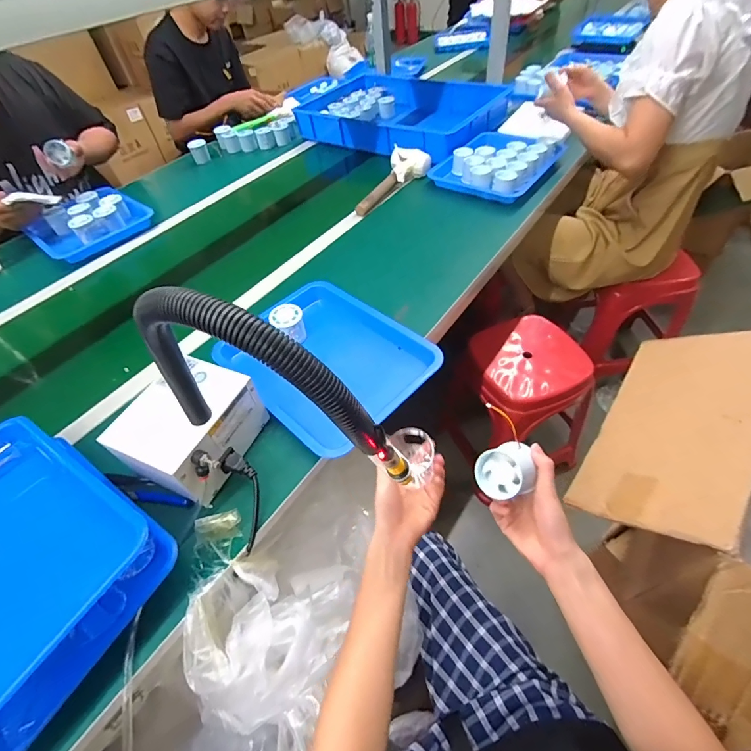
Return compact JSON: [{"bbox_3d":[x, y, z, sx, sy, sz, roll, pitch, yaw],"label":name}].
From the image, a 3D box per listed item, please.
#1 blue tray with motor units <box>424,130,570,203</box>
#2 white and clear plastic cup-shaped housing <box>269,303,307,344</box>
[{"bbox_3d":[0.317,-0.570,1.051,0.262,0.050,0.303,31,60,27],"label":"blue tray with motor units"},{"bbox_3d":[-0.155,-0.092,0.709,0.057,0.058,0.057,-25,52,-14],"label":"white and clear plastic cup-shaped housing"}]

